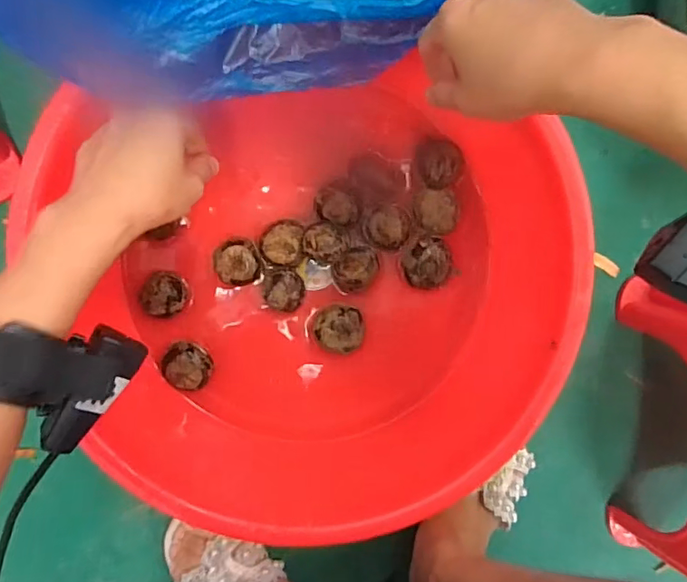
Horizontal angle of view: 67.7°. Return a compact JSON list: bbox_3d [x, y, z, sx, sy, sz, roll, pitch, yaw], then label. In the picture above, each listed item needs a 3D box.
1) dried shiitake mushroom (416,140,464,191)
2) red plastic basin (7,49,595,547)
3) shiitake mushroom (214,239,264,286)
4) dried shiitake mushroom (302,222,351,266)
[{"bbox_3d":[0.085,-0.112,0.449,0.042,0.027,0.040,-23,98,0],"label":"dried shiitake mushroom"},{"bbox_3d":[-0.010,0.001,0.414,0.354,0.135,0.331,0,98,-3],"label":"red plastic basin"},{"bbox_3d":[-0.093,-0.026,0.457,0.039,0.029,0.041,0,98,-3],"label":"shiitake mushroom"},{"bbox_3d":[-0.016,-0.042,0.433,0.036,0.028,0.033,0,98,-3],"label":"dried shiitake mushroom"}]

